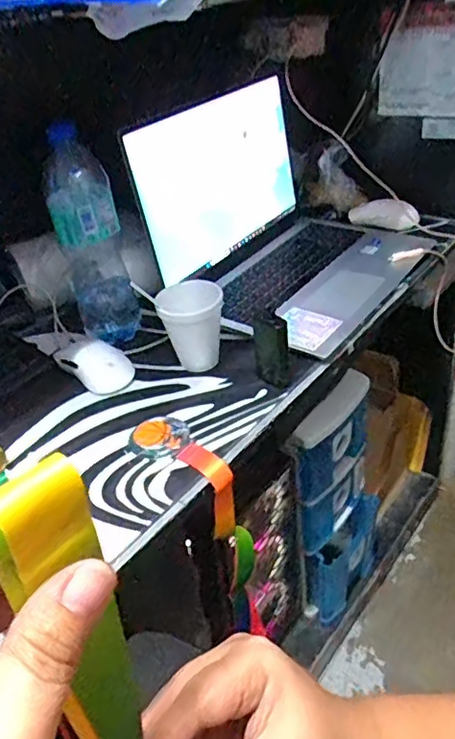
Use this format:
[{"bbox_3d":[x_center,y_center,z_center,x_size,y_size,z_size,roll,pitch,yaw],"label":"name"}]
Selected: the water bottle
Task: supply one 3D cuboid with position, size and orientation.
[{"bbox_3d":[-0.167,-0.153,0.712,0.081,0.260,0.068,-16,37,-11],"label":"water bottle"}]

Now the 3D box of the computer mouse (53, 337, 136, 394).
[{"bbox_3d":[-0.168,-0.010,0.705,0.112,0.040,0.061,16,42,28],"label":"computer mouse"}]

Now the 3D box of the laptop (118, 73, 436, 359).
[{"bbox_3d":[0.077,-0.236,0.818,0.344,0.213,0.340,24,46,35],"label":"laptop"}]

